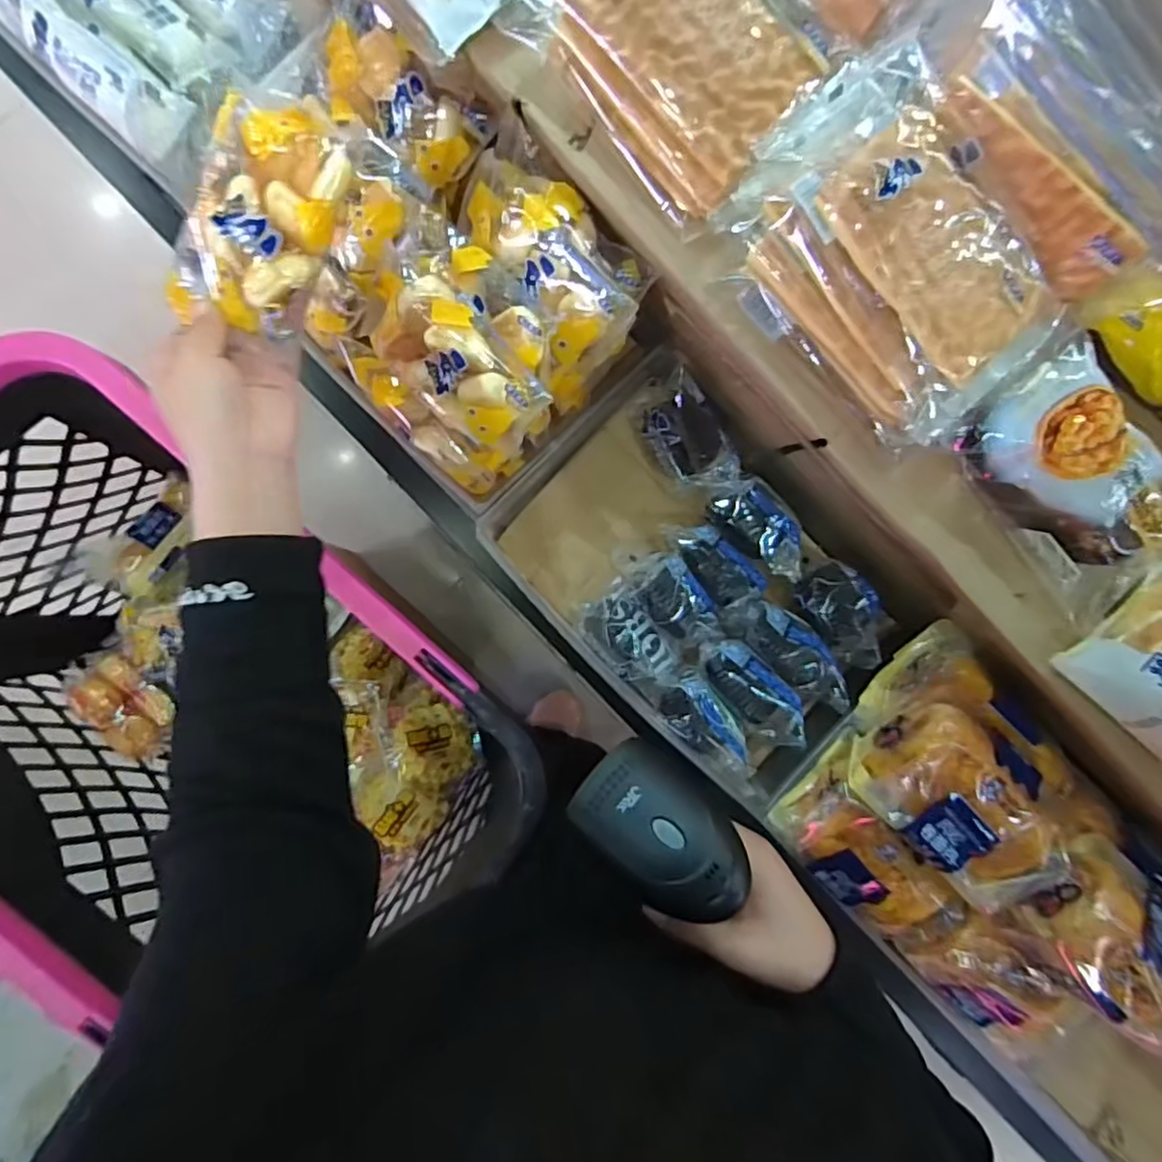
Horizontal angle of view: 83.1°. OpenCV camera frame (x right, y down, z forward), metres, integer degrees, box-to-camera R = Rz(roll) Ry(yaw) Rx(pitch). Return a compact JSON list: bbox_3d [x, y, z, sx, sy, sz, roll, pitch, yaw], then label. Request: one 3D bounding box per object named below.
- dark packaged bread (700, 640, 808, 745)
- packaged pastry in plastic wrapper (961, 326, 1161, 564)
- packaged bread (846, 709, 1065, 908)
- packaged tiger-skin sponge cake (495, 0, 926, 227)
[{"bbox_3d":[0.128,0.080,0.487,0.039,0.036,0.096,-40,93,-6],"label":"dark packaged bread"},{"bbox_3d":[0.259,-0.063,0.355,0.074,0.061,0.113,-35,92,-6],"label":"packaged pastry in plastic wrapper"},{"bbox_3d":[0.255,0.148,0.434,0.138,0.047,0.086,43,84,-3],"label":"packaged bread"},{"bbox_3d":[0.061,-0.279,0.343,0.110,0.056,0.176,-44,93,-6],"label":"packaged tiger-skin sponge cake"}]

